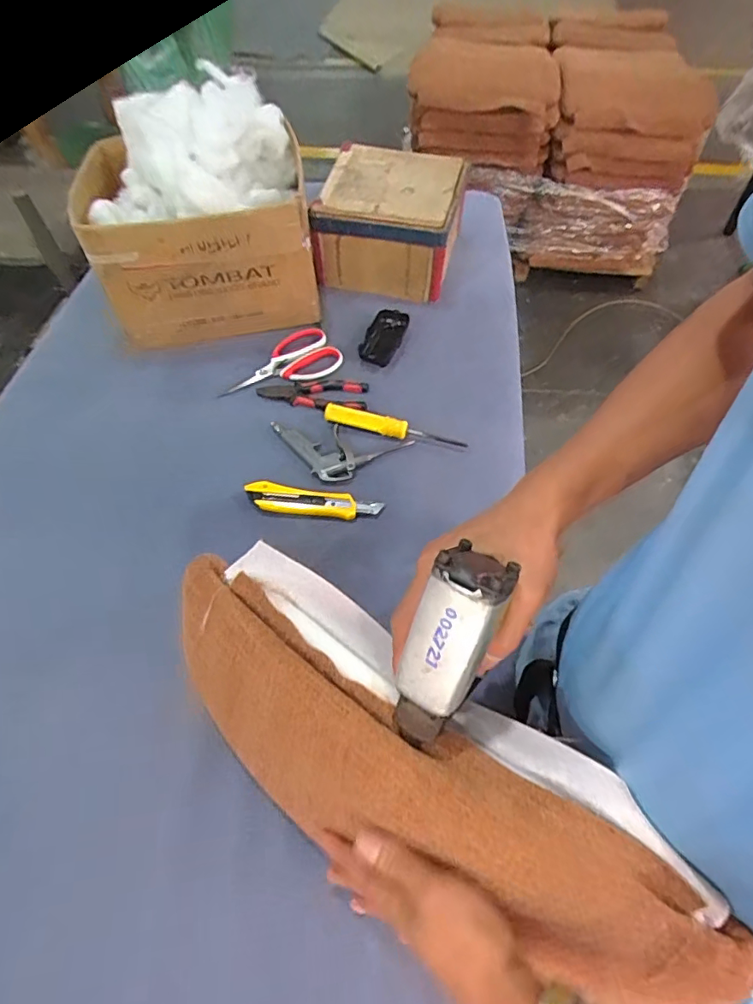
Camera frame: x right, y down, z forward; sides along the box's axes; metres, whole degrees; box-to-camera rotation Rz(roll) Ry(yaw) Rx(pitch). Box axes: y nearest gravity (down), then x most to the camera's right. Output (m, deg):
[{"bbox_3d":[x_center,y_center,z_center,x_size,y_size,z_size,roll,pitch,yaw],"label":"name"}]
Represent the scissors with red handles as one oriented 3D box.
[{"bbox_3d":[-0.146,-0.211,0.786,0.179,0.015,0.101,-20,58,-11],"label":"scissors with red handles"}]

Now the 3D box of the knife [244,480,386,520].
[{"bbox_3d":[-0.079,-0.002,0.649,0.167,0.021,0.035,5,57,5],"label":"knife"}]

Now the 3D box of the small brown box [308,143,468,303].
[{"bbox_3d":[0.030,-0.460,0.881,0.209,0.154,0.205,14,58,11],"label":"small brown box"}]

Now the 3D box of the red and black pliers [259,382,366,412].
[{"bbox_3d":[-0.093,-0.155,0.752,0.157,0.017,0.058,6,57,5],"label":"red and black pliers"}]

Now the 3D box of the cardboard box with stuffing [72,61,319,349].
[{"bbox_3d":[-0.277,-0.468,0.819,0.309,0.274,0.358,-13,57,-7],"label":"cardboard box with stuffing"}]

